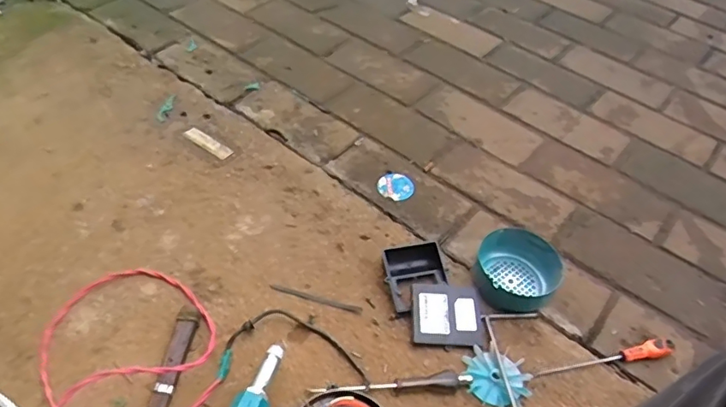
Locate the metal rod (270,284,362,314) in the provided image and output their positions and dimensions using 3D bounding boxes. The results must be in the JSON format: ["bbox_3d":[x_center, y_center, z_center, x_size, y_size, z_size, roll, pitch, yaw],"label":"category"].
[{"bbox_3d":[-0.081,0.163,0.908,0.161,0.005,0.011,14,48,8],"label":"metal rod"}]

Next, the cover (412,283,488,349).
[{"bbox_3d":[0.140,0.185,0.885,0.117,0.020,0.107,4,58,-6],"label":"cover"}]

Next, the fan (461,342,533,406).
[{"bbox_3d":[0.208,0.268,0.828,0.104,0.015,0.099,26,50,18],"label":"fan"}]

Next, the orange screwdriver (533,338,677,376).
[{"bbox_3d":[0.393,0.253,0.853,0.251,0.023,0.030,-9,49,-13],"label":"orange screwdriver"}]

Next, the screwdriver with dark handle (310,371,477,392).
[{"bbox_3d":[0.044,0.271,0.803,0.239,0.022,0.026,-2,48,-7],"label":"screwdriver with dark handle"}]

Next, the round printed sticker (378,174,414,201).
[{"bbox_3d":[0.068,-0.038,1.106,0.072,0.009,0.070,3,47,-3],"label":"round printed sticker"}]

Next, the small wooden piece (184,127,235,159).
[{"bbox_3d":[-0.336,-0.131,1.154,0.125,0.004,0.034,32,52,22],"label":"small wooden piece"}]

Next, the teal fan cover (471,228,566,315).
[{"bbox_3d":[0.273,0.124,0.946,0.149,0.064,0.163,22,49,14],"label":"teal fan cover"}]

